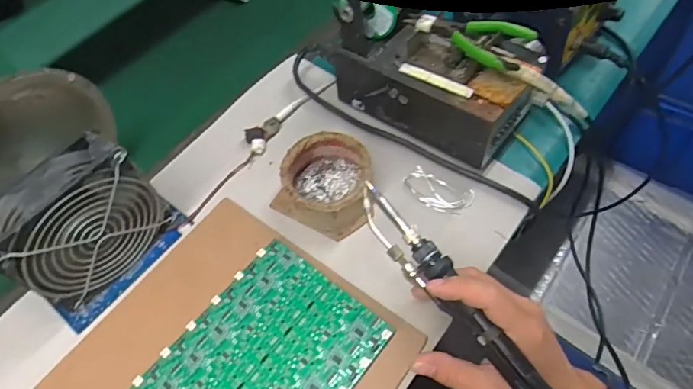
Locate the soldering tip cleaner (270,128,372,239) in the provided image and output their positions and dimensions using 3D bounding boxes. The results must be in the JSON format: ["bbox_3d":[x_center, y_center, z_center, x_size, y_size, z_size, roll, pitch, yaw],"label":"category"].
[{"bbox_3d":[-0.017,-0.012,0.451,0.090,0.045,0.085,-2,60,3],"label":"soldering tip cleaner"}]

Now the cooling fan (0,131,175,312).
[{"bbox_3d":[-0.218,0.026,0.394,0.044,0.122,0.115,33,67,20],"label":"cooling fan"}]

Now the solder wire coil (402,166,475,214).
[{"bbox_3d":[0.085,-0.003,0.448,0.066,0.012,0.039,28,66,18],"label":"solder wire coil"}]

